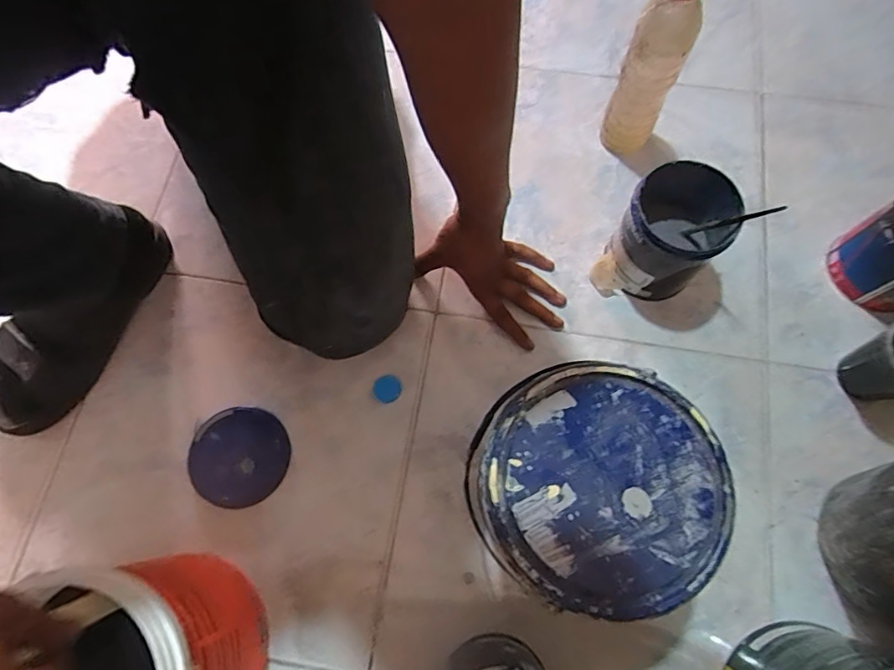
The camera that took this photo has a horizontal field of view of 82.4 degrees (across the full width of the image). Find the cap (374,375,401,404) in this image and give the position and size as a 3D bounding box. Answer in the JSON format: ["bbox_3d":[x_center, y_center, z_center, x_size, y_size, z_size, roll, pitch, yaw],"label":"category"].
[{"bbox_3d":[-0.071,0.064,0.604,0.032,0.004,0.032,-1,72,2],"label":"cap"}]

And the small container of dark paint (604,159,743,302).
[{"bbox_3d":[0.251,-0.116,0.580,0.110,0.128,0.120,36,76,13],"label":"small container of dark paint"}]

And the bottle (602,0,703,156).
[{"bbox_3d":[0.229,-0.294,0.586,0.063,0.215,0.056,28,75,11],"label":"bottle"}]

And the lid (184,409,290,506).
[{"bbox_3d":[-0.235,0.137,0.579,0.107,0.017,0.110,-1,72,2],"label":"lid"}]

